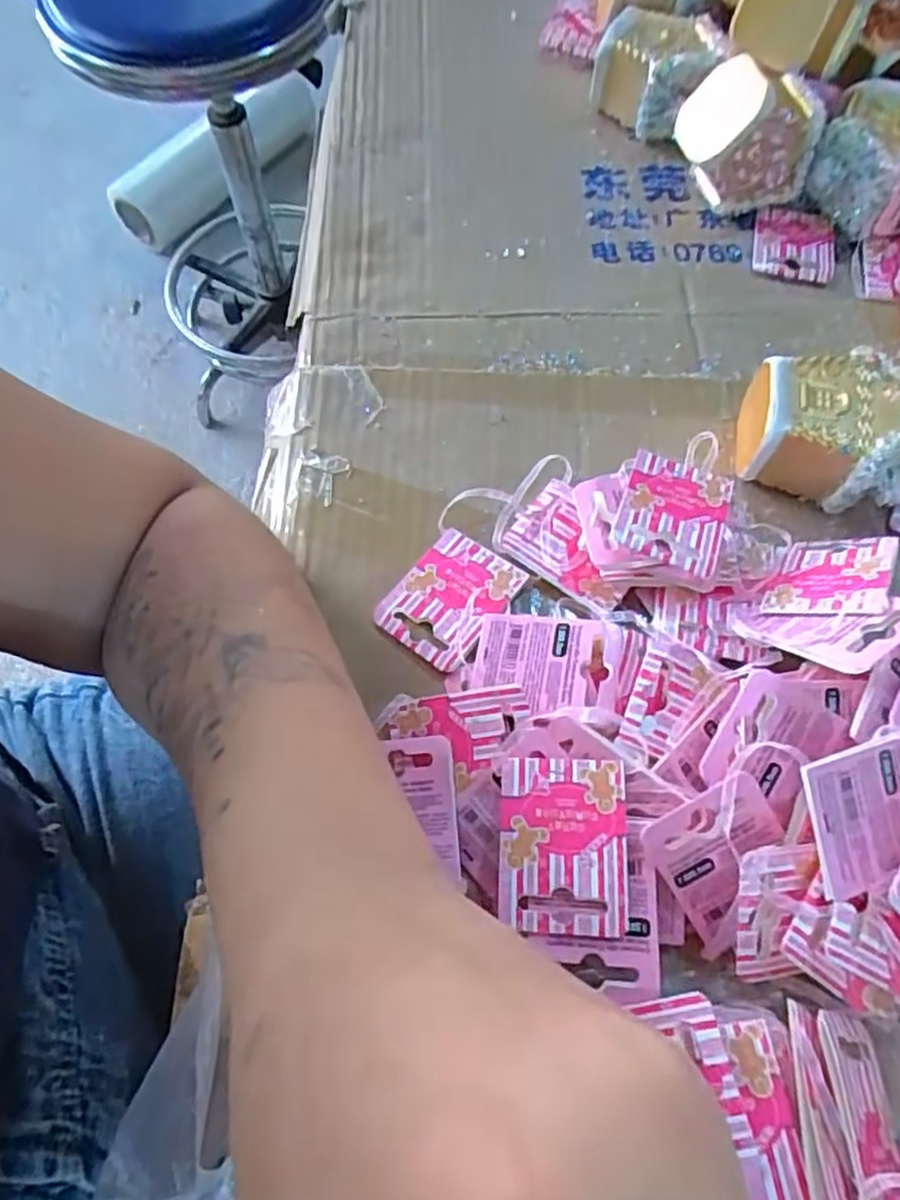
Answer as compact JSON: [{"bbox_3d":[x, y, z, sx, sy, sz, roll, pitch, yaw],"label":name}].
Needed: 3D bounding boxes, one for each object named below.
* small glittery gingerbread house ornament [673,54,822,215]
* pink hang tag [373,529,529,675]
[{"bbox_3d":[0.175,-0.273,0.420,0.075,0.070,0.052,-14,67,-7],"label":"small glittery gingerbread house ornament"},{"bbox_3d":[0.000,-0.001,0.321,0.048,0.005,0.059,33,70,19],"label":"pink hang tag"}]

